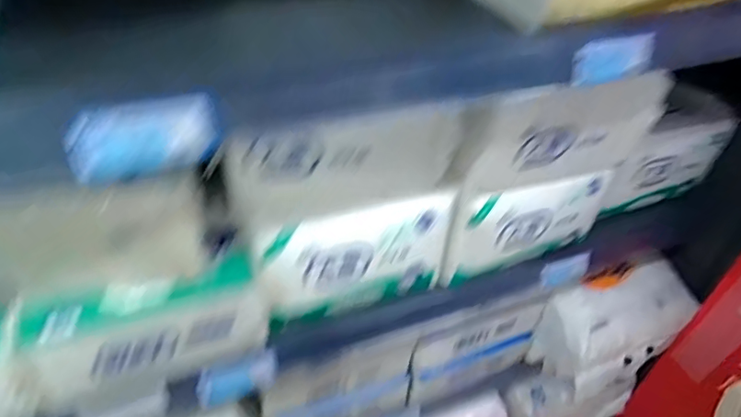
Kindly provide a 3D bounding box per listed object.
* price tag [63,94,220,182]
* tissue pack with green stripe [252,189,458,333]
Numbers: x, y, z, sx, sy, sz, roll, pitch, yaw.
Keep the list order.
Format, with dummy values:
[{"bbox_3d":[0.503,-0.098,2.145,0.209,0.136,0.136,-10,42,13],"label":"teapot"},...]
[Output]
[{"bbox_3d":[-0.156,-0.049,0.372,0.096,0.049,0.015,-12,45,-18],"label":"price tag"},{"bbox_3d":[-0.019,0.053,0.641,0.233,0.145,0.078,-16,47,-22],"label":"tissue pack with green stripe"}]

